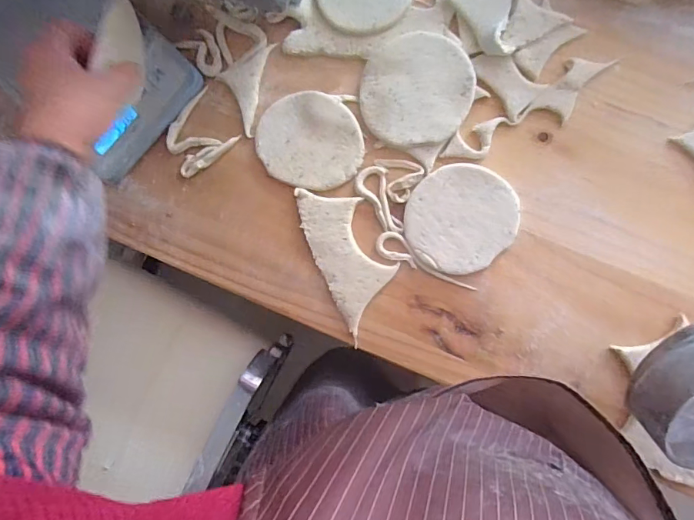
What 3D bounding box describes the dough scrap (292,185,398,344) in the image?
[{"bbox_3d":[0.000,-0.009,0.478,0.069,0.007,0.153,-28,86,7],"label":"dough scrap"}]

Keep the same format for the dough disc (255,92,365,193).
[{"bbox_3d":[-0.040,-0.125,0.481,0.114,0.008,0.095,18,92,8],"label":"dough disc"}]

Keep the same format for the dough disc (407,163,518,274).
[{"bbox_3d":[0.113,-0.042,0.461,0.104,0.008,0.103,0,89,8],"label":"dough disc"}]

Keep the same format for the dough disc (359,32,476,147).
[{"bbox_3d":[0.069,-0.170,0.459,0.108,0.010,0.108,0,89,8],"label":"dough disc"}]

